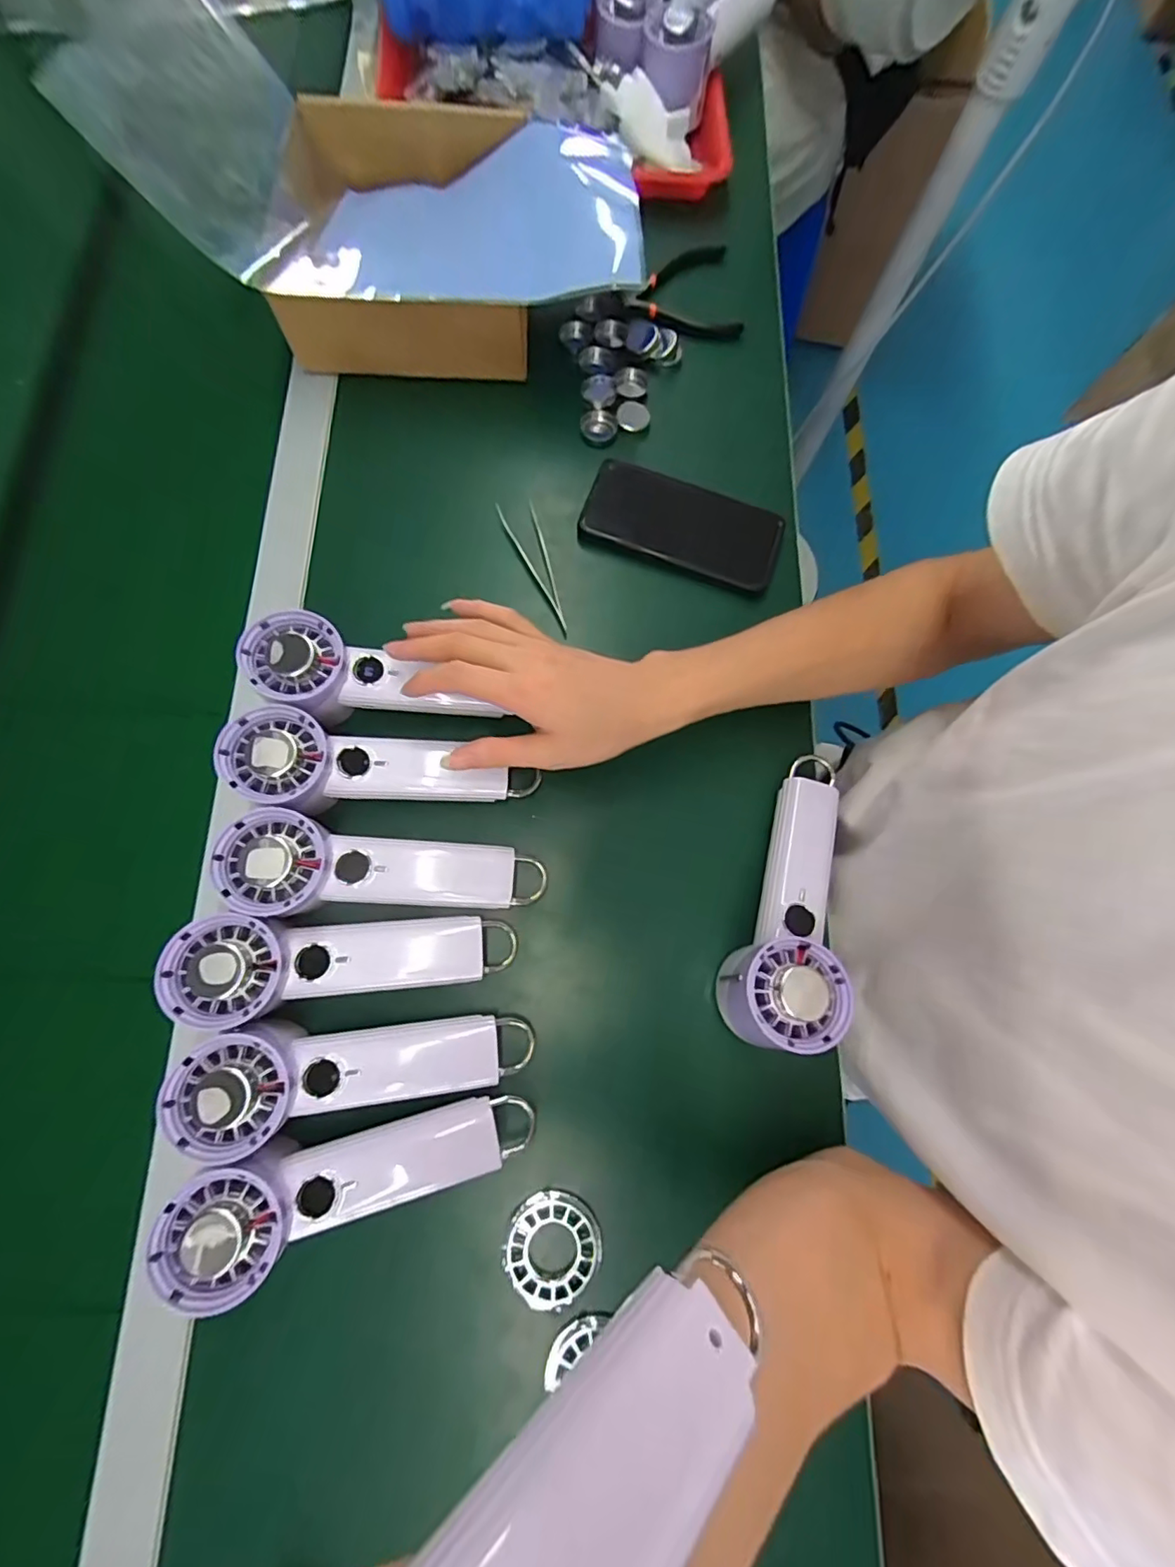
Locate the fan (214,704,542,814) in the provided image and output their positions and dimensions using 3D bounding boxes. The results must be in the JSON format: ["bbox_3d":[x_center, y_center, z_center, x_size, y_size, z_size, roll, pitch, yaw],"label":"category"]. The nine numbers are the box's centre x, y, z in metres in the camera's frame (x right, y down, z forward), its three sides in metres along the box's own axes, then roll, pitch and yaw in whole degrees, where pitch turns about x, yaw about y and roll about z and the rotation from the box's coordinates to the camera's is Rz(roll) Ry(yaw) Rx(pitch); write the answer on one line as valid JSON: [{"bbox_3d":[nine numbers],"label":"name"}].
[{"bbox_3d":[-0.133,-0.007,0.372,0.194,0.035,0.060,8,76,-15],"label":"fan"}]

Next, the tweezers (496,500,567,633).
[{"bbox_3d":[-0.042,-0.172,0.438,0.029,0.012,0.117,-17,78,-5],"label":"tweezers"}]

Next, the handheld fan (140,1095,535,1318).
[{"bbox_3d":[-0.130,0.224,0.320,0.198,0.041,0.061,-9,76,-21],"label":"handheld fan"}]

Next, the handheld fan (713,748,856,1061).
[{"bbox_3d":[0.136,0.078,0.368,0.065,0.049,0.195,17,64,3],"label":"handheld fan"}]

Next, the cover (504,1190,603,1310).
[{"bbox_3d":[-0.021,0.280,0.335,0.056,0.010,0.056,13,77,2],"label":"cover"}]

